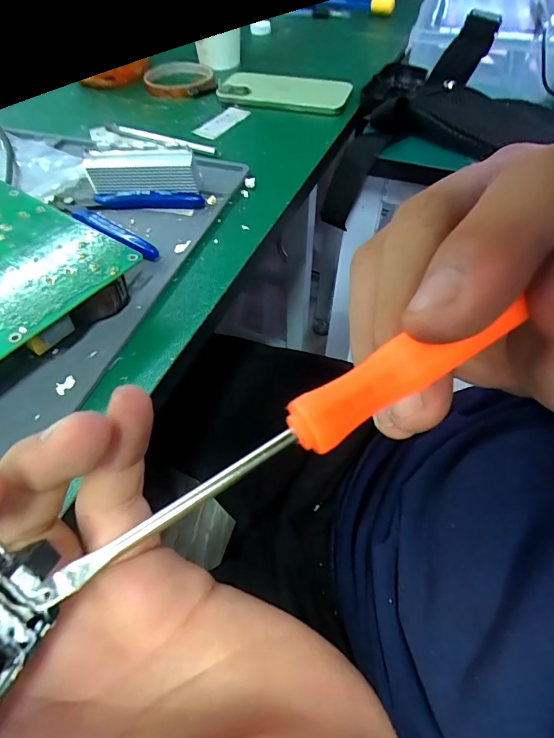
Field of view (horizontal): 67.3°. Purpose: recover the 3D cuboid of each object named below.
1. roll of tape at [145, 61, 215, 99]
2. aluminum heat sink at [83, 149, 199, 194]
[{"bbox_3d":[-0.117,-0.346,0.496,0.080,0.012,0.095,-9,53,-7],"label":"roll of tape"},{"bbox_3d":[-0.111,-0.157,0.340,0.091,0.036,0.028,4,53,3],"label":"aluminum heat sink"}]

